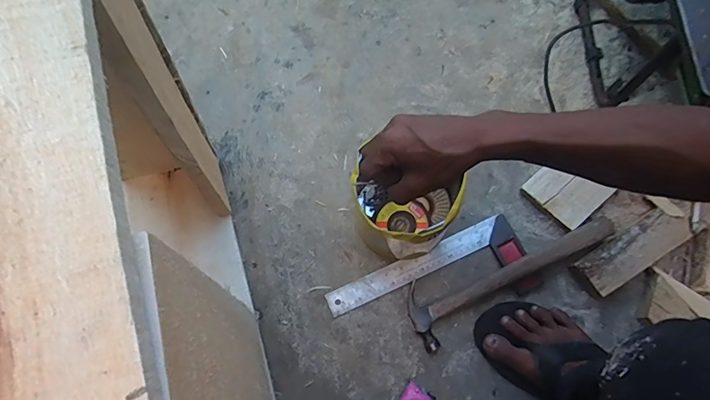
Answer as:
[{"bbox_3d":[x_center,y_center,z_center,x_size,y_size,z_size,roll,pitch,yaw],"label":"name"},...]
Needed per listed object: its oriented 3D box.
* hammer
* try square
[{"bbox_3d":[0.227,0.102,0.633,0.325,0.046,0.094,-28,76,-5],"label":"hammer"},{"bbox_3d":[0.117,0.133,0.650,0.305,0.017,0.117,-23,75,-4],"label":"try square"}]

